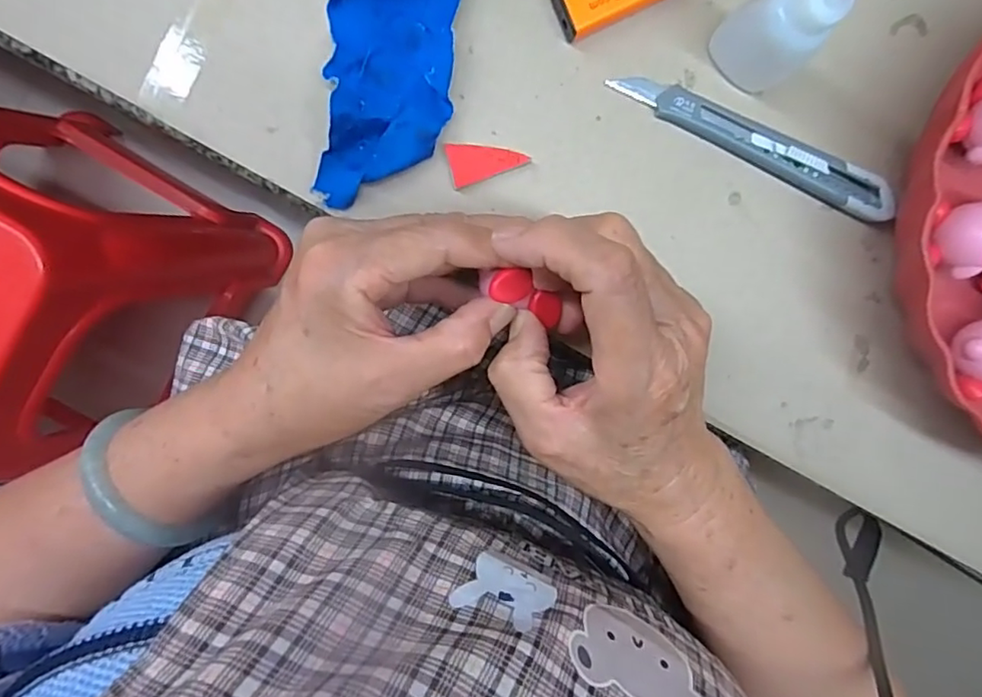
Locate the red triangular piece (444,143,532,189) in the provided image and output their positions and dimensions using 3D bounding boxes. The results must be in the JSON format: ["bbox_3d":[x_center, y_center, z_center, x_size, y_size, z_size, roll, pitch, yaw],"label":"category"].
[{"bbox_3d":[-0.002,-0.084,0.247,0.033,0.006,0.018,-21,99,-2],"label":"red triangular piece"}]

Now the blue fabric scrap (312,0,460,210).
[{"bbox_3d":[-0.041,-0.117,0.230,0.059,0.023,0.111,4,97,-5],"label":"blue fabric scrap"}]

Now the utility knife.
[{"bbox_3d":[0.119,-0.092,0.254,0.134,0.013,0.017,23,95,-8],"label":"utility knife"}]

